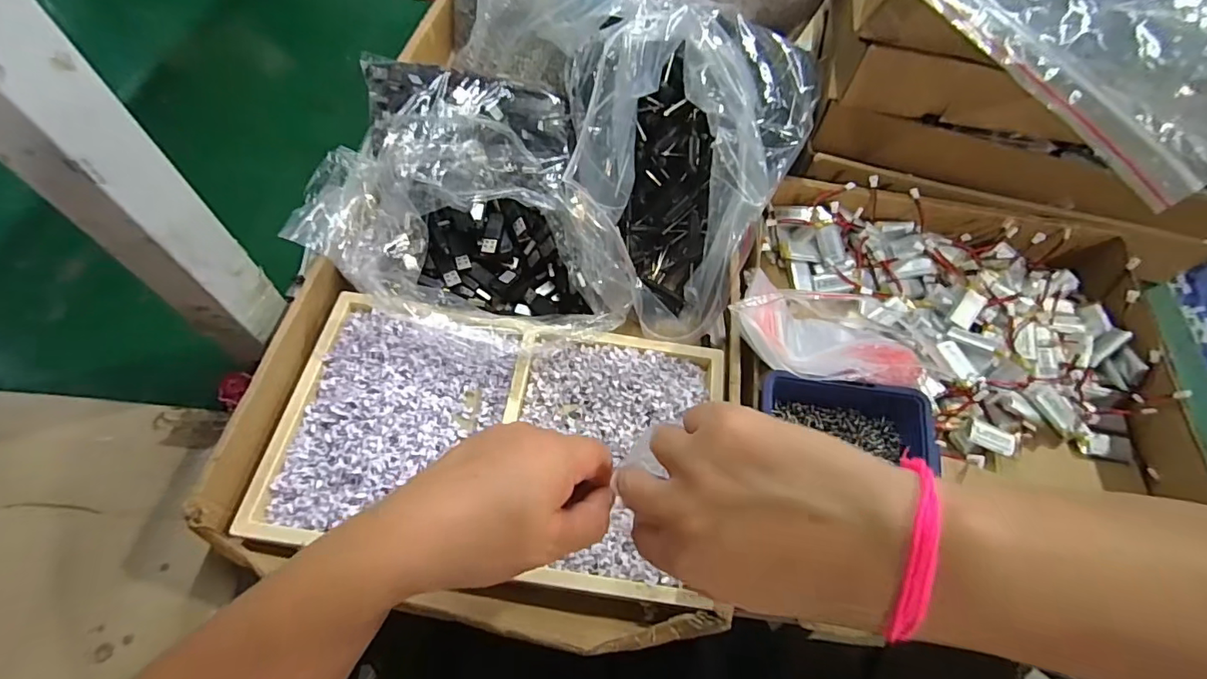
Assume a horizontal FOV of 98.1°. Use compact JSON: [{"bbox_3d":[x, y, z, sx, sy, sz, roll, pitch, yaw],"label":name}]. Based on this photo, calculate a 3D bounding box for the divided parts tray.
[{"bbox_3d":[-0.075,0.070,0.393,0.322,0.030,0.193,8,62,1],"label":"divided parts tray"}]

